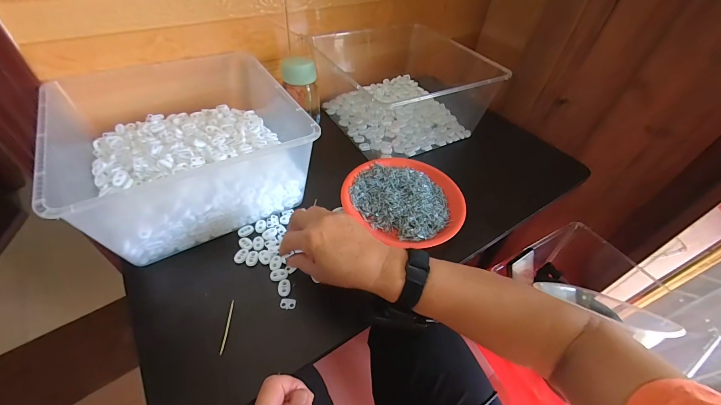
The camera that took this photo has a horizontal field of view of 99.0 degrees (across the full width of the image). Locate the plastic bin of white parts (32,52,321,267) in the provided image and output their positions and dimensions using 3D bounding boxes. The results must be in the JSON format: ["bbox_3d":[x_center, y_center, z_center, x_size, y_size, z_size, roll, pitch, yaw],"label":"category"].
[{"bbox_3d":[-0.262,-0.095,0.478,0.299,0.134,0.293,-22,53,-25],"label":"plastic bin of white parts"}]

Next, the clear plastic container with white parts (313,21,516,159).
[{"bbox_3d":[0.092,-0.255,0.682,0.319,0.140,0.304,-17,51,-21],"label":"clear plastic container with white parts"}]

